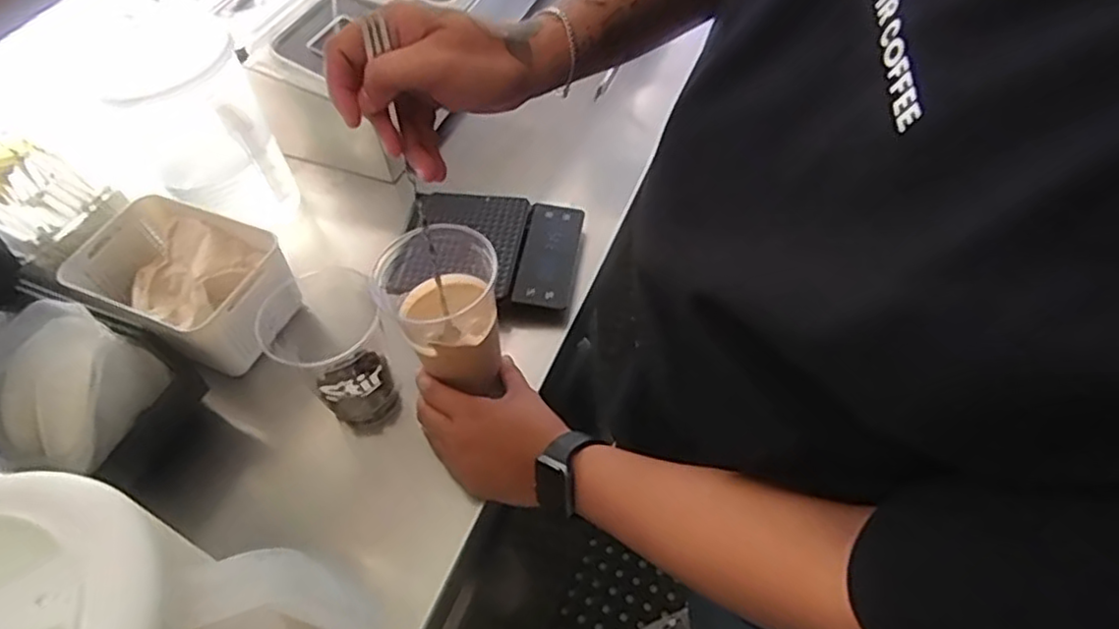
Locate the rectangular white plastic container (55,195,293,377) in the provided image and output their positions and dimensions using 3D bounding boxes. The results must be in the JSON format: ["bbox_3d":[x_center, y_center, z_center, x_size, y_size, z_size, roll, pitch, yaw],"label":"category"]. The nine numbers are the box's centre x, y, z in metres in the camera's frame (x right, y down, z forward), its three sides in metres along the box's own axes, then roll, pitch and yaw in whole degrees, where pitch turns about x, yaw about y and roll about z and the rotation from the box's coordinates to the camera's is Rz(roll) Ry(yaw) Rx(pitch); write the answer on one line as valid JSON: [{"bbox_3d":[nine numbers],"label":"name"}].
[{"bbox_3d":[-0.347,-0.029,0.642,0.189,0.087,0.126,22,58,19],"label":"rectangular white plastic container"}]

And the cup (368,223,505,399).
[{"bbox_3d":[-0.091,0.000,0.554,0.085,0.131,0.085,-2,53,3],"label":"cup"}]

